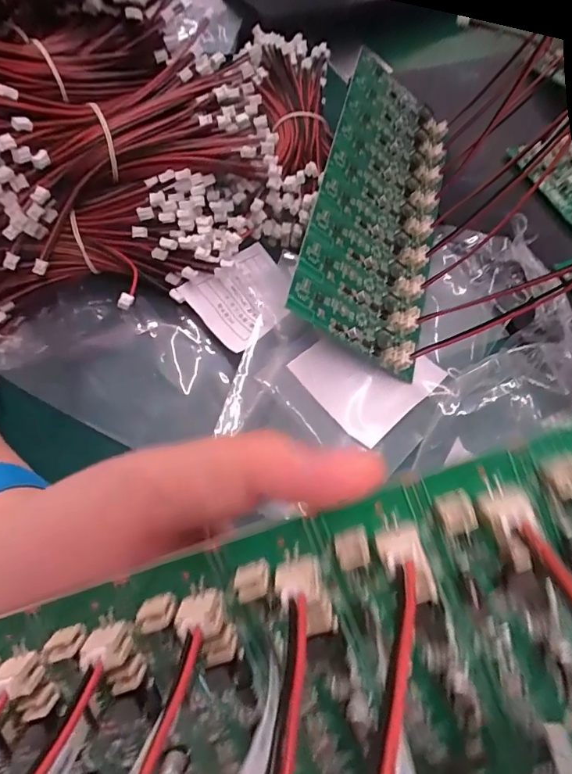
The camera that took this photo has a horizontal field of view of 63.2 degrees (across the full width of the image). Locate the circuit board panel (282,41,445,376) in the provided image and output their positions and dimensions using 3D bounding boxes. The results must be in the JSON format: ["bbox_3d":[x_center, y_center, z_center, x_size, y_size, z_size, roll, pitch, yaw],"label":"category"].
[{"bbox_3d":[0.053,-0.103,0.258,0.076,0.006,0.184,24,66,-26],"label":"circuit board panel"}]

